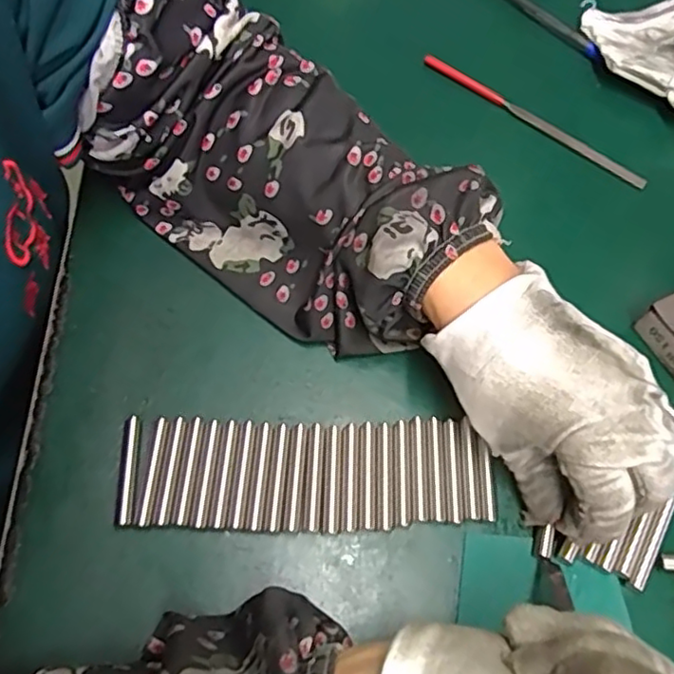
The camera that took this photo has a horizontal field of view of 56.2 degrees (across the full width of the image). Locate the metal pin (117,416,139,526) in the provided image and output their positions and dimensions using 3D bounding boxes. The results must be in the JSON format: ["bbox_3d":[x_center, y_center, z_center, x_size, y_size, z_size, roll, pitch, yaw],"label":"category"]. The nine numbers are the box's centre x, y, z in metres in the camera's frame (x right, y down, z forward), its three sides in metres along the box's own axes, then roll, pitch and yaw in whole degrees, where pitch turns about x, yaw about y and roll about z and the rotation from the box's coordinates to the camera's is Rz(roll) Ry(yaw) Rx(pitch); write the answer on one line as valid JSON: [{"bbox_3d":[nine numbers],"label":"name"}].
[{"bbox_3d":[-0.092,0.059,0.280,0.006,0.006,0.047,-1,65,-4],"label":"metal pin"}]

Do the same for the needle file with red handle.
[{"bbox_3d":[0.120,-0.135,0.389,0.154,0.009,0.006,35,68,13],"label":"needle file with red handle"}]

